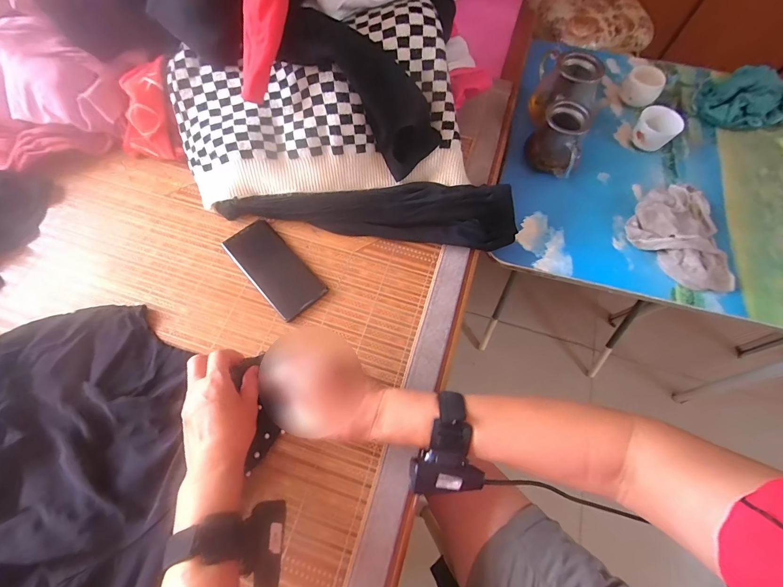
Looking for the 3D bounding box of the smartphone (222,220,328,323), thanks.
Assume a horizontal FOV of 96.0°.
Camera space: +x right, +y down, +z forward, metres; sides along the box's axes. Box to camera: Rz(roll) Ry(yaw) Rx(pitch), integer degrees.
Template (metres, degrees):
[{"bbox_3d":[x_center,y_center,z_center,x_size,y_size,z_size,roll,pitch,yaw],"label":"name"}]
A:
[{"bbox_3d":[-0.165,-0.037,0.497,0.071,0.010,0.158,-40,72,-15],"label":"smartphone"}]

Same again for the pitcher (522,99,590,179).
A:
[{"bbox_3d":[0.286,-0.266,0.616,0.092,0.091,0.088,28,69,10],"label":"pitcher"}]

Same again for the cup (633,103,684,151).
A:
[{"bbox_3d":[0.482,-0.300,0.645,0.069,0.064,0.051,38,71,14],"label":"cup"}]

